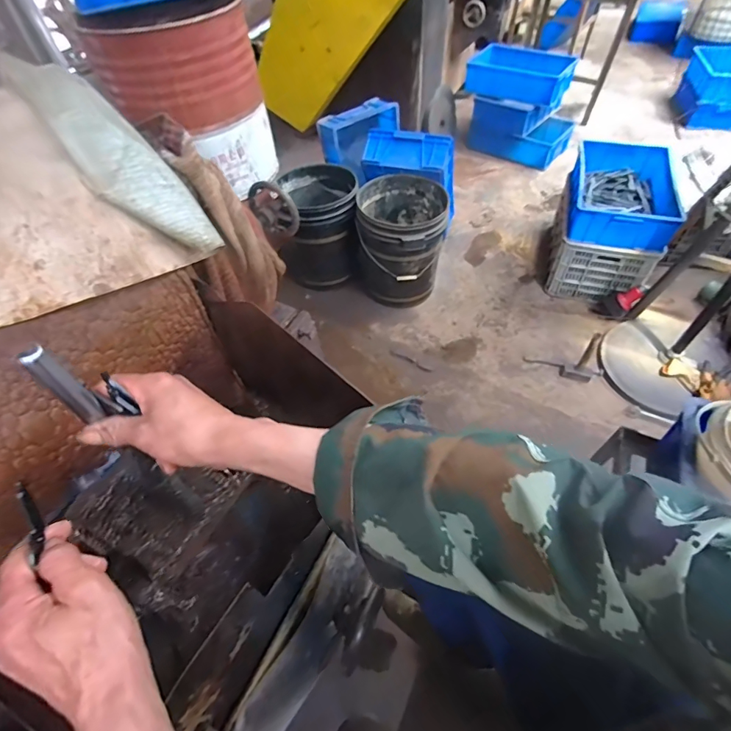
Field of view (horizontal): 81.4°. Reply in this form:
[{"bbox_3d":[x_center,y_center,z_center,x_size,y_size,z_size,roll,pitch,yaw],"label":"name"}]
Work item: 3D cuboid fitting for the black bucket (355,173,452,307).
[{"bbox_3d":[0.144,-0.496,1.771,0.338,0.412,0.373,-1,52,1],"label":"black bucket"}]

